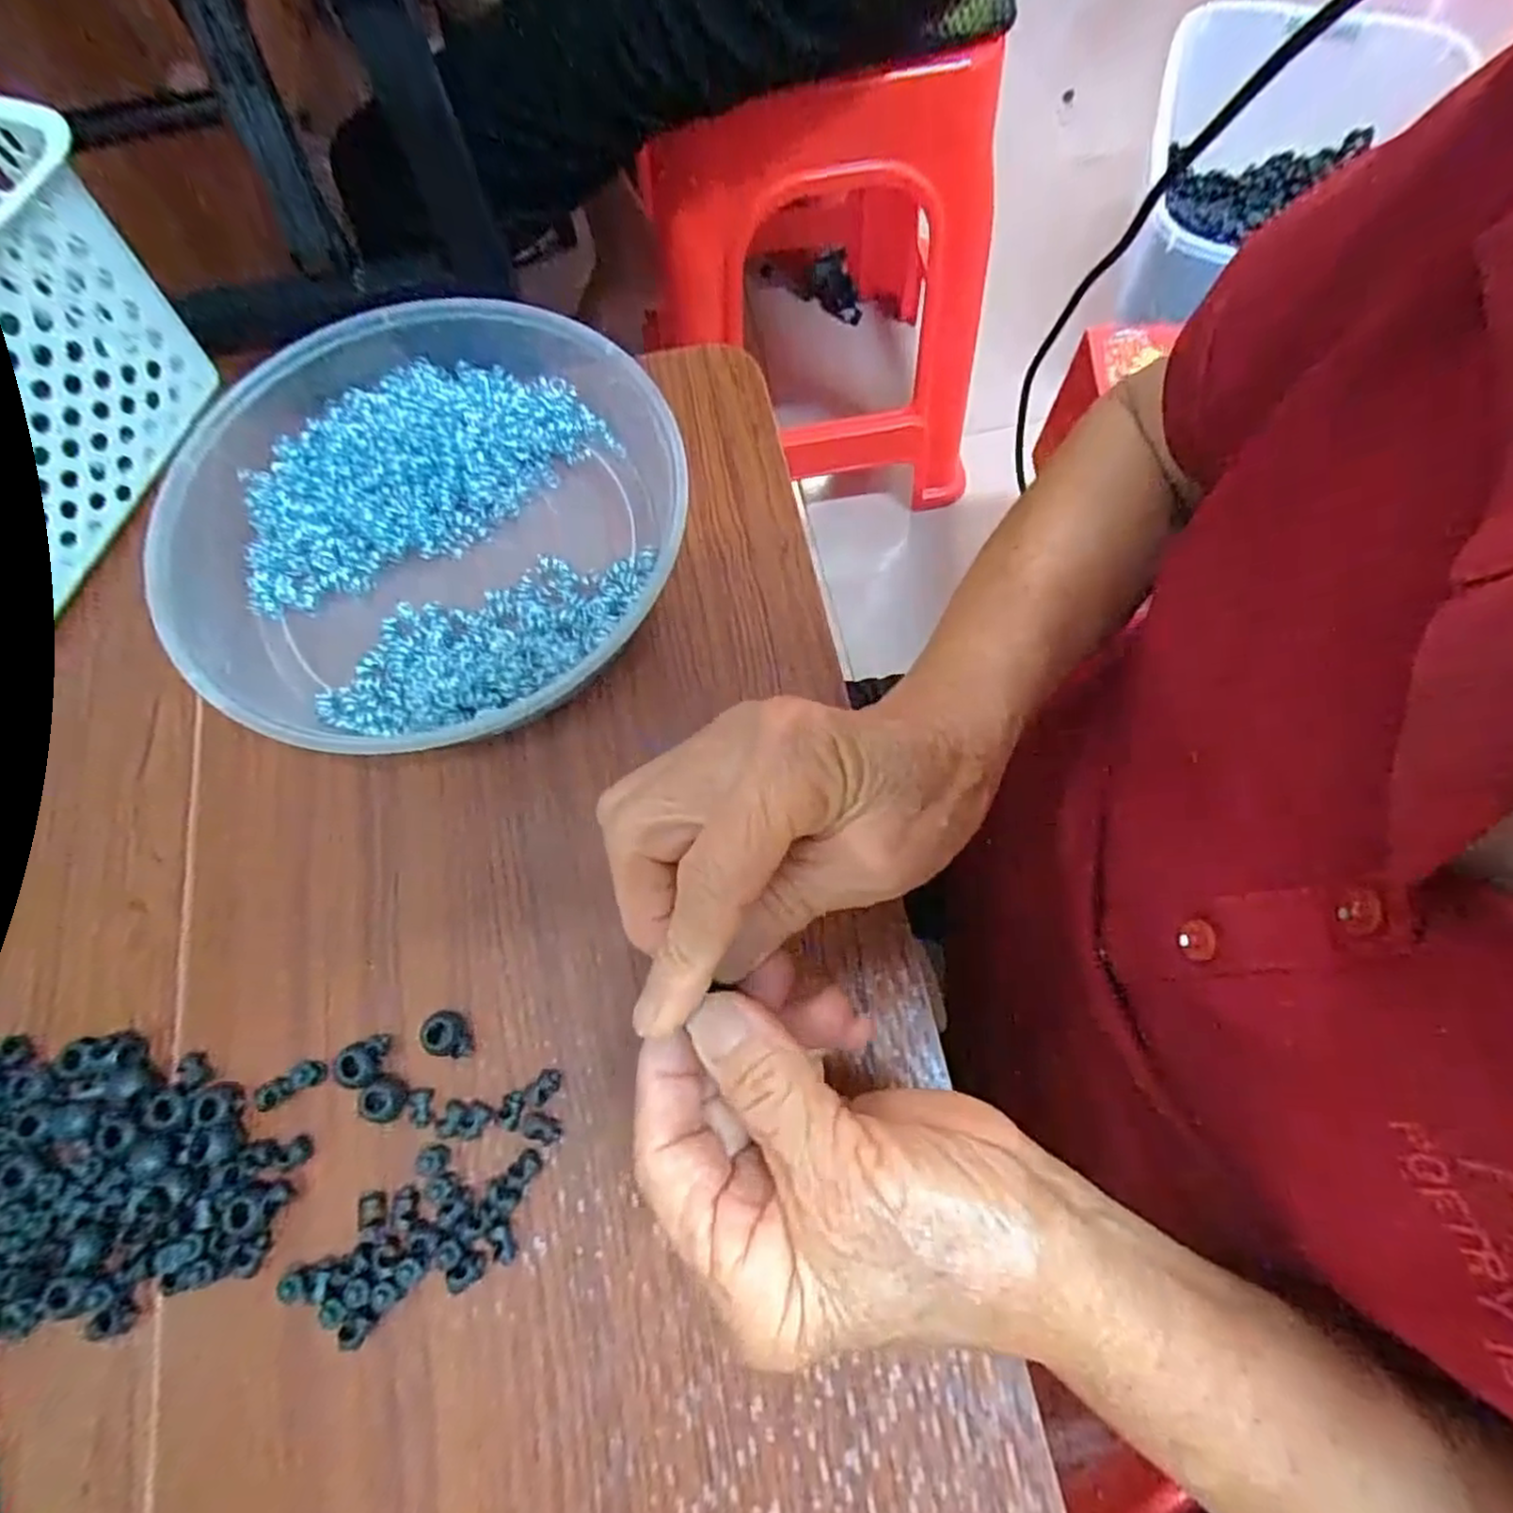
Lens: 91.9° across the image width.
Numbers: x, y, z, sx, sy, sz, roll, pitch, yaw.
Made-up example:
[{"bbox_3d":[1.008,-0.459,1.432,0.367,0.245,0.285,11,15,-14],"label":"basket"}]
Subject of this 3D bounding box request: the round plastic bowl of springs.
[{"bbox_3d":[-0.154,-0.105,0.337,0.225,0.044,0.219,0,70,1],"label":"round plastic bowl of springs"}]

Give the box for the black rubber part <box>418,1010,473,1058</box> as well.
[{"bbox_3d":[-0.116,0.105,0.278,0.017,0.016,0.016,2,71,2],"label":"black rubber part"}]

